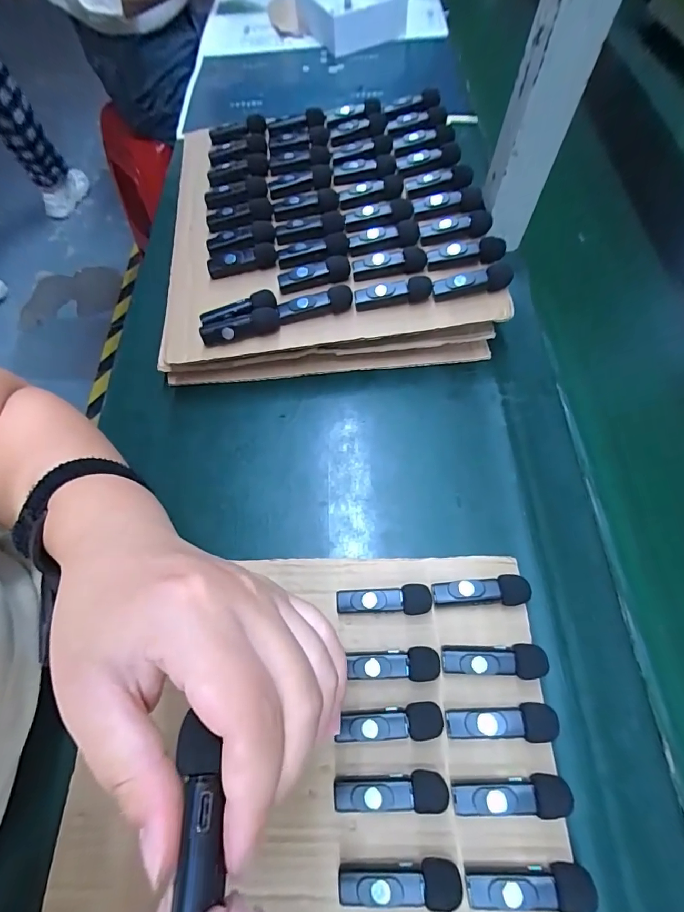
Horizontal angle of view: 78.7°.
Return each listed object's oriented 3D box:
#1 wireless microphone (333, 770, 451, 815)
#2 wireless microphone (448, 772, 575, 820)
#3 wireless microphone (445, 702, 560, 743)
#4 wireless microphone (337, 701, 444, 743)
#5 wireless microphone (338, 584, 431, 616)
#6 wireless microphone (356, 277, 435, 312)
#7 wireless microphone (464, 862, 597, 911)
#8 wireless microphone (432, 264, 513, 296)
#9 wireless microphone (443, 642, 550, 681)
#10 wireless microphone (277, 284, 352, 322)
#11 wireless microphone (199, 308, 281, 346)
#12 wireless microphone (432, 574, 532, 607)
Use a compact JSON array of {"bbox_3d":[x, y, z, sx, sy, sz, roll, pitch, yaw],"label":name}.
[{"bbox_3d":[0.028,0.194,0.242,0.064,0.017,0.019,-2,64,3],"label":"wireless microphone"},{"bbox_3d":[0.095,0.193,0.237,0.062,0.017,0.018,-4,64,2],"label":"wireless microphone"},{"bbox_3d":[0.096,0.162,0.253,0.063,0.017,0.019,-4,64,2],"label":"wireless microphone"},{"bbox_3d":[0.030,0.165,0.257,0.063,0.016,0.019,-6,63,1],"label":"wireless microphone"},{"bbox_3d":[0.029,0.101,0.288,0.063,0.017,0.019,-5,63,1],"label":"wireless microphone"},{"bbox_3d":[0.043,-0.135,0.346,0.064,0.017,0.013,-9,65,-5],"label":"wireless microphone"},{"bbox_3d":[0.098,0.228,0.220,0.063,0.015,0.017,-4,64,2],"label":"wireless microphone"},{"bbox_3d":[0.108,-0.147,0.347,0.063,0.015,0.019,-4,64,-2],"label":"wireless microphone"},{"bbox_3d":[0.097,0.132,0.268,0.063,0.018,0.019,-3,64,2],"label":"wireless microphone"},{"bbox_3d":[-0.023,-0.128,0.351,0.063,0.015,0.017,-13,65,-7],"label":"wireless microphone"},{"bbox_3d":[-0.085,-0.107,0.348,0.065,0.016,0.016,-13,65,-7],"label":"wireless microphone"},{"bbox_3d":[0.095,0.095,0.287,0.063,0.018,0.019,-6,63,1],"label":"wireless microphone"}]

